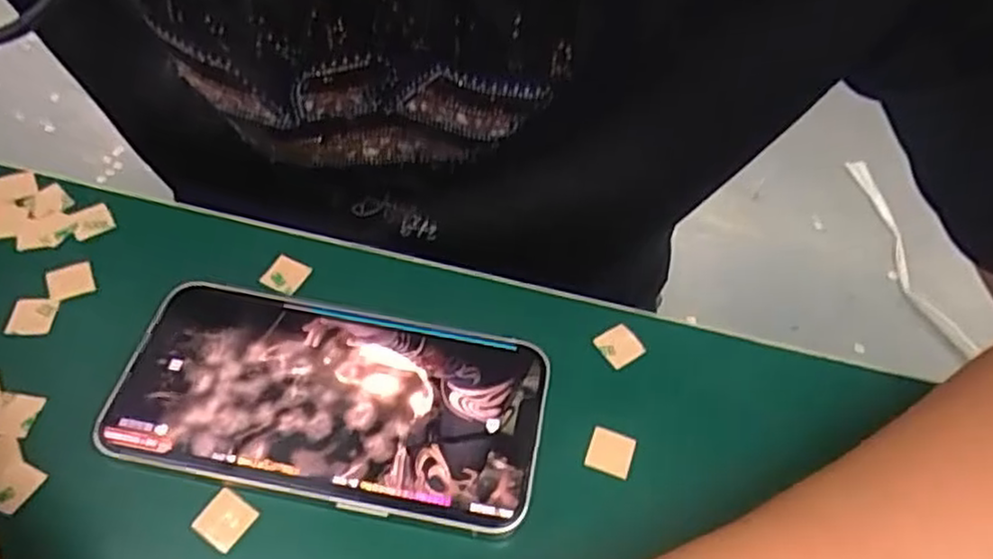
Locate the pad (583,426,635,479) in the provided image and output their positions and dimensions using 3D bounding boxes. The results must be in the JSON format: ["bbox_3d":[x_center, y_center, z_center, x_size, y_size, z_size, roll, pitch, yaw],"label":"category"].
[{"bbox_3d":[0.040,0.061,0.255,0.016,0.004,0.015,21,56,9],"label":"pad"}]

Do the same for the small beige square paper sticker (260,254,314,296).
[{"bbox_3d":[-0.085,-0.002,0.289,0.015,0.004,0.015,23,56,10],"label":"small beige square paper sticker"}]

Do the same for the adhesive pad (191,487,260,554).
[{"bbox_3d":[-0.087,0.076,0.230,0.015,0.004,0.016,29,58,14],"label":"adhesive pad"}]

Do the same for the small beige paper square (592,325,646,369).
[{"bbox_3d":[0.048,0.025,0.281,0.015,0.004,0.016,-28,62,-22],"label":"small beige paper square"}]

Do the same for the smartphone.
[{"bbox_3d":[-0.058,0.042,0.254,0.145,0.009,0.072,11,55,2],"label":"smartphone"}]

